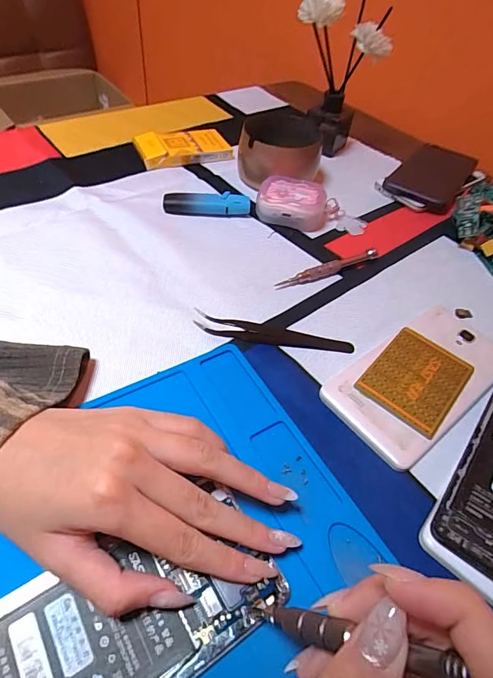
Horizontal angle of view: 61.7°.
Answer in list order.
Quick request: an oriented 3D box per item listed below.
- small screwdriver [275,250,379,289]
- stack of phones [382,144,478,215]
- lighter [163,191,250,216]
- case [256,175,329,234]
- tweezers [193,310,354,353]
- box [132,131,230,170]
[{"bbox_3d":[0.071,-0.060,0.354,0.103,0.010,0.009,-20,54,-21],"label":"small screwdriver"},{"bbox_3d":[0.210,-0.186,0.471,0.073,0.016,0.136,28,53,18],"label":"stack of phones"},{"bbox_3d":[-0.038,-0.130,0.398,0.081,0.016,0.018,0,49,-6],"label":"lighter"},{"bbox_3d":[0.045,-0.132,0.402,0.066,0.028,0.045,16,50,8],"label":"case"},{"bbox_3d":[0.020,-0.006,0.298,0.116,0.015,0.014,9,49,2],"label":"tweezers"},{"bbox_3d":[-0.071,-0.217,0.469,0.103,0.019,0.054,-13,52,-16],"label":"box"}]

